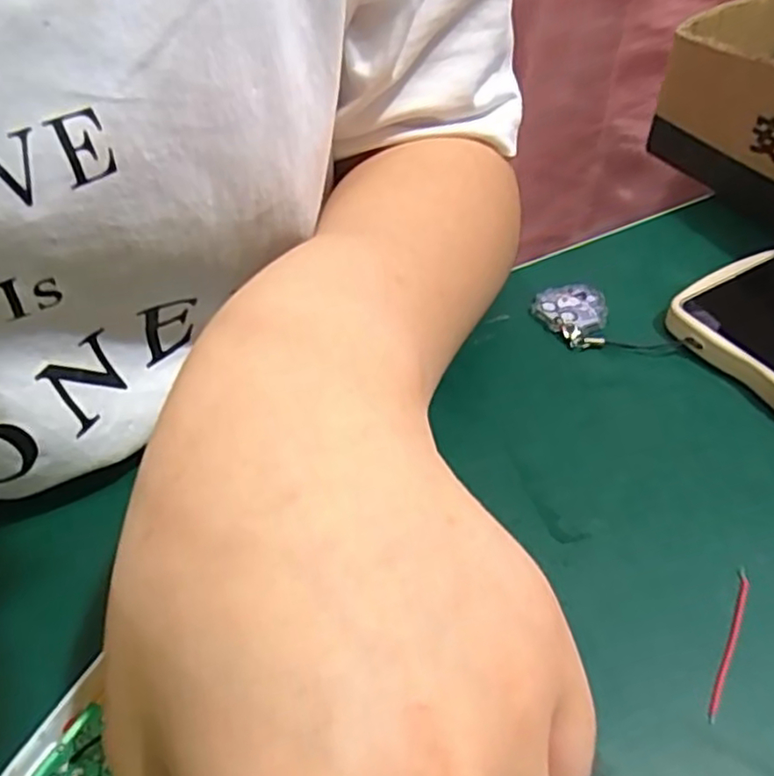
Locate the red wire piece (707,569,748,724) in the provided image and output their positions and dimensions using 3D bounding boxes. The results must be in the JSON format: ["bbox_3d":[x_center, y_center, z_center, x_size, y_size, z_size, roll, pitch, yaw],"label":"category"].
[{"bbox_3d":[0.100,0.074,0.206,0.004,0.004,0.051,21,50,20],"label":"red wire piece"}]

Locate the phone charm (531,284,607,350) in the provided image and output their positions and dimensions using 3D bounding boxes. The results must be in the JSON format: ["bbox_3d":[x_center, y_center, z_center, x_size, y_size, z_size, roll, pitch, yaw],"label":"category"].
[{"bbox_3d":[0.079,-0.031,0.307,0.031,0.008,0.037,12,48,10],"label":"phone charm"}]

